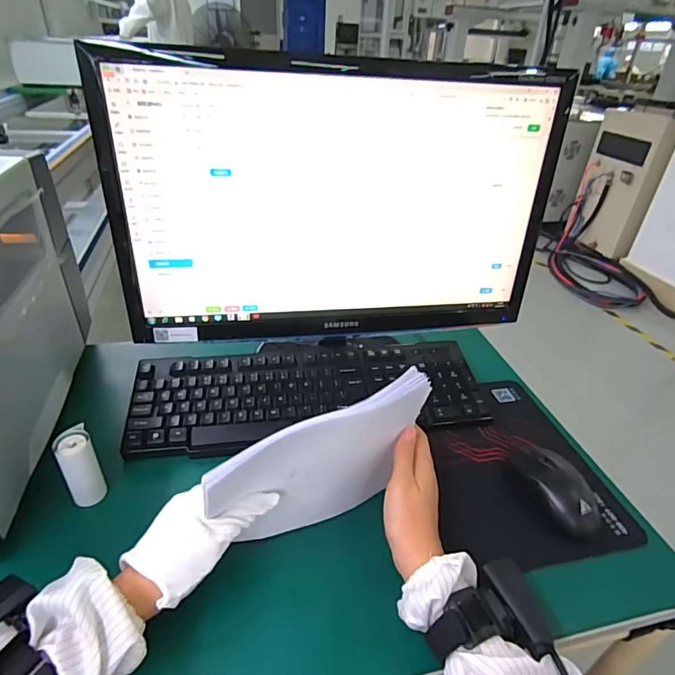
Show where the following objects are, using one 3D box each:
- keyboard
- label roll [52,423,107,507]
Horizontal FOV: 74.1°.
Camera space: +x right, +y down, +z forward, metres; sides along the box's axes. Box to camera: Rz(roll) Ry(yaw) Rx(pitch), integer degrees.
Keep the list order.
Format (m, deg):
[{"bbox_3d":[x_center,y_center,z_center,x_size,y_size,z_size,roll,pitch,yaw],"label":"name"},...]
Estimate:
[{"bbox_3d":[-0.032,0.071,0.595,0.457,0.037,0.159,-4,34,-11],"label":"keyboard"},{"bbox_3d":[-0.266,0.135,0.465,0.034,0.085,0.041,-19,40,-31],"label":"label roll"}]

